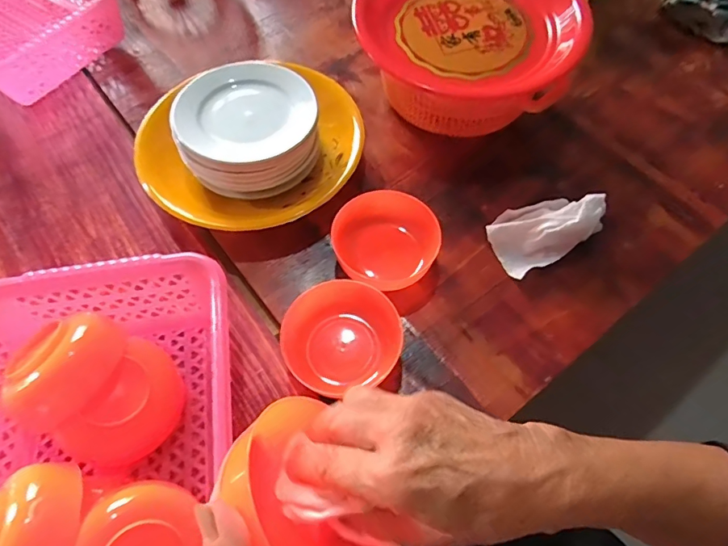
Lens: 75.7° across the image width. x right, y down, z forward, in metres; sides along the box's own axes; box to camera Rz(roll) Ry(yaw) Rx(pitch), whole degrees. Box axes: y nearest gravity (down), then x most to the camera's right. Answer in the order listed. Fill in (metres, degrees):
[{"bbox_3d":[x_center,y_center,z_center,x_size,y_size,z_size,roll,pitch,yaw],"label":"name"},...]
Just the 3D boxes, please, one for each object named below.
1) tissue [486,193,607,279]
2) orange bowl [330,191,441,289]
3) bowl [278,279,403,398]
[{"bbox_3d":[0.184,-0.049,0.476,0.104,0.047,0.067,-23,64,-11],"label":"tissue"},{"bbox_3d":[0.021,-0.028,0.468,0.104,0.047,0.094,1,62,1],"label":"orange bowl"},{"bbox_3d":[-0.019,0.056,0.428,0.108,0.041,0.089,-18,63,-9],"label":"bowl"}]

